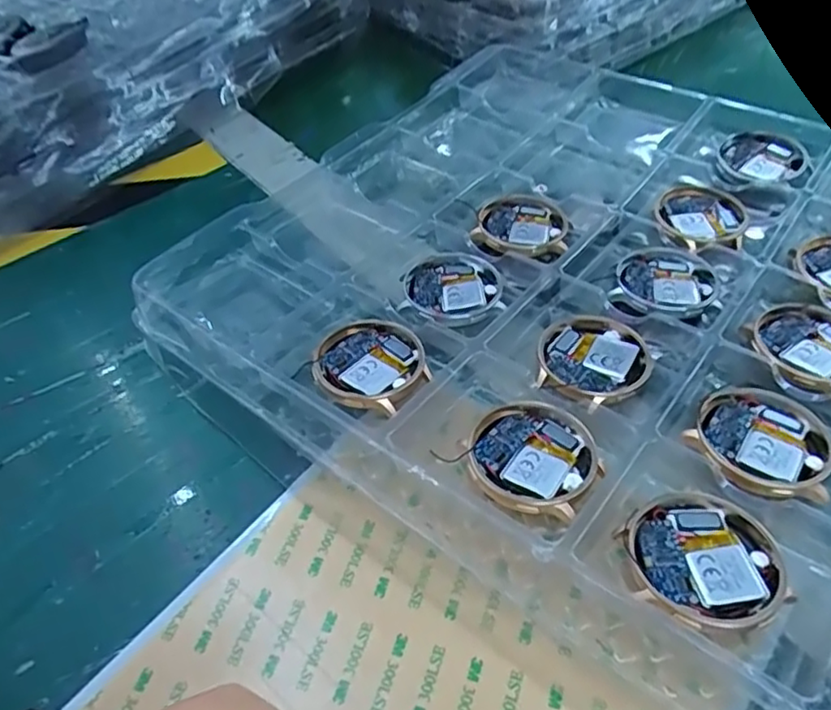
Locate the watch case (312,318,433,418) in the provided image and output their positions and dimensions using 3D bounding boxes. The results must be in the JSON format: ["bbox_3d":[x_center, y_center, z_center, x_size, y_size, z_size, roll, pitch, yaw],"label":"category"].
[{"bbox_3d":[-0.018,0.004,0.258,0.044,0.005,0.047,-11,48,-3],"label":"watch case"}]

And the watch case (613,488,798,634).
[{"bbox_3d":[0.088,0.062,0.196,0.045,0.005,0.045,-6,47,2],"label":"watch case"}]

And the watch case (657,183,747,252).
[{"bbox_3d":[0.143,-0.068,0.320,0.042,0.007,0.050,6,49,12],"label":"watch case"}]

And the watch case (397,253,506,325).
[{"bbox_3d":[0.017,-0.031,0.292,0.045,0.005,0.044,-2,48,5],"label":"watch case"}]

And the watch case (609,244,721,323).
[{"bbox_3d":[0.112,-0.032,0.292,0.052,0.009,0.045,-12,48,-4],"label":"watch case"}]

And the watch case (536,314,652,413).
[{"bbox_3d":[0.072,0.000,0.258,0.042,0.005,0.049,32,59,31],"label":"watch case"}]

